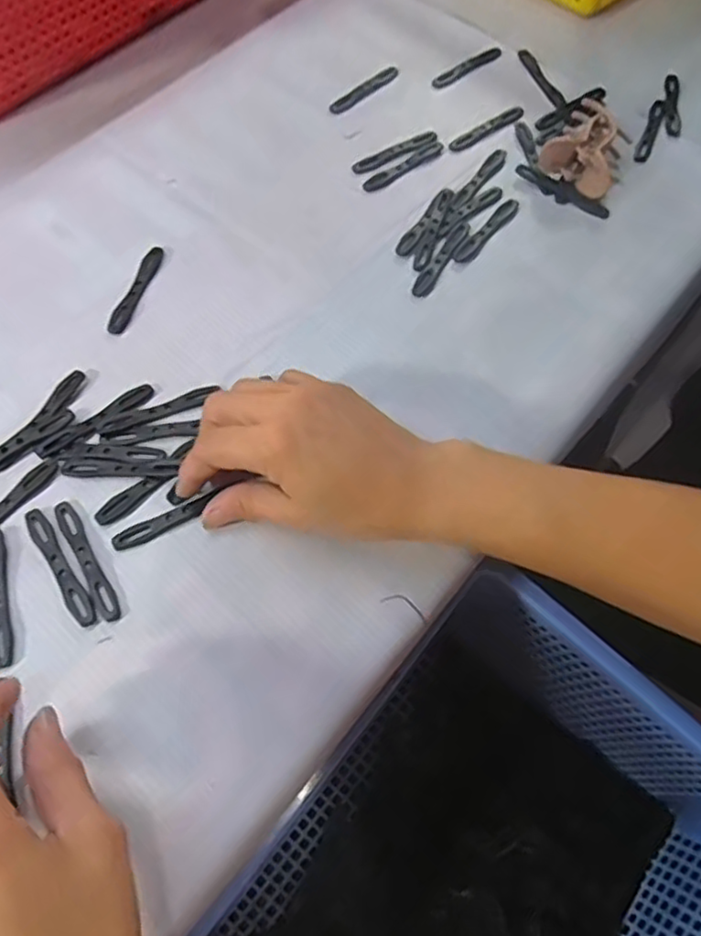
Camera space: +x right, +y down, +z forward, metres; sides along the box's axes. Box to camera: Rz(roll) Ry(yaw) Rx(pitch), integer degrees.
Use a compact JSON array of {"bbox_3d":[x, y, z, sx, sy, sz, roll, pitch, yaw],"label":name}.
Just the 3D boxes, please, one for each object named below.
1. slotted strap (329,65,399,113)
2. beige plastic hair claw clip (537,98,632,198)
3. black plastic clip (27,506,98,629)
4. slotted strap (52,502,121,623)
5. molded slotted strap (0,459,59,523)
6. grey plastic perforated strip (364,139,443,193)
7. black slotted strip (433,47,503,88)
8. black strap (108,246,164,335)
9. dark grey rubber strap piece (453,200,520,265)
[{"bbox_3d":[0.011,-0.282,0.498,0.066,0.006,0.012,-38,71,-19],"label":"slotted strap"},{"bbox_3d":[0.160,-0.216,0.450,0.049,0.031,0.050,28,66,12],"label":"beige plastic hair claw clip"},{"bbox_3d":[-0.142,0.047,0.325,0.010,0.004,0.068,-31,68,-16],"label":"black plastic clip"},{"bbox_3d":[-0.130,0.045,0.328,0.010,0.004,0.069,-29,68,-15],"label":"slotted strap"},{"bbox_3d":[-0.176,0.020,0.337,0.013,0.004,0.068,35,67,15],"label":"molded slotted strap"},{"bbox_3d":[0.038,-0.209,0.463,0.070,0.004,0.012,-36,70,-18],"label":"grey plastic perforated strip"},{"bbox_3d":[0.091,-0.308,0.512,0.071,0.005,0.012,-37,70,-18],"label":"black slotted strip"},{"bbox_3d":[-0.130,-0.109,0.407,0.009,0.004,0.068,14,64,5],"label":"black strap"},{"bbox_3d":[0.090,-0.155,0.435,0.013,0.004,0.067,36,68,15],"label":"dark grey rubber strap piece"}]

